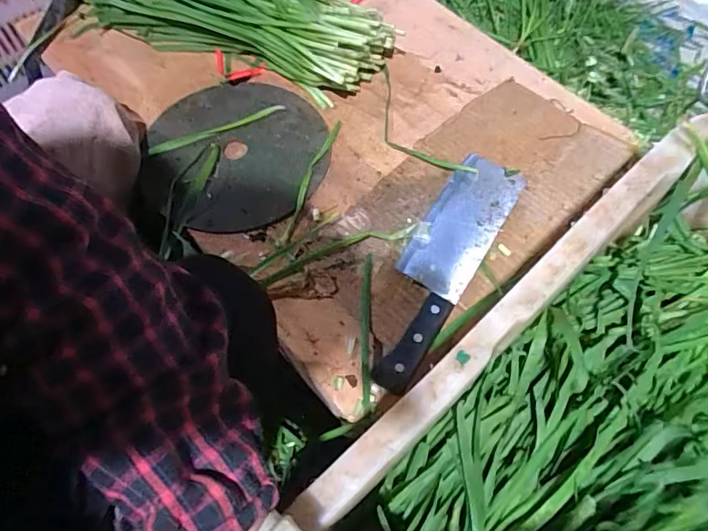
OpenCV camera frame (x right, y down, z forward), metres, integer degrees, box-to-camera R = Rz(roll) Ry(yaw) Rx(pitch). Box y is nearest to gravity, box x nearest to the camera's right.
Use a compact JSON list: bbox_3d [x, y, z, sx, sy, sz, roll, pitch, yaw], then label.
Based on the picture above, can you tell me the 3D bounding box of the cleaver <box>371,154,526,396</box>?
[{"bbox_3d":[0.083,-0.004,0.497,0.067,0.020,0.269,28,65,16],"label":"cleaver"}]

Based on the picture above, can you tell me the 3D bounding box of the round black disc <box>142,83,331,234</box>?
[{"bbox_3d":[-0.133,-0.126,0.579,0.197,0.013,0.201,-1,61,1],"label":"round black disc"}]

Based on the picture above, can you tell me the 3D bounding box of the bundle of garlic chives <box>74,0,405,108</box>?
[{"bbox_3d":[-0.169,-0.325,0.654,0.407,0.080,0.214,38,68,20],"label":"bundle of garlic chives"}]

